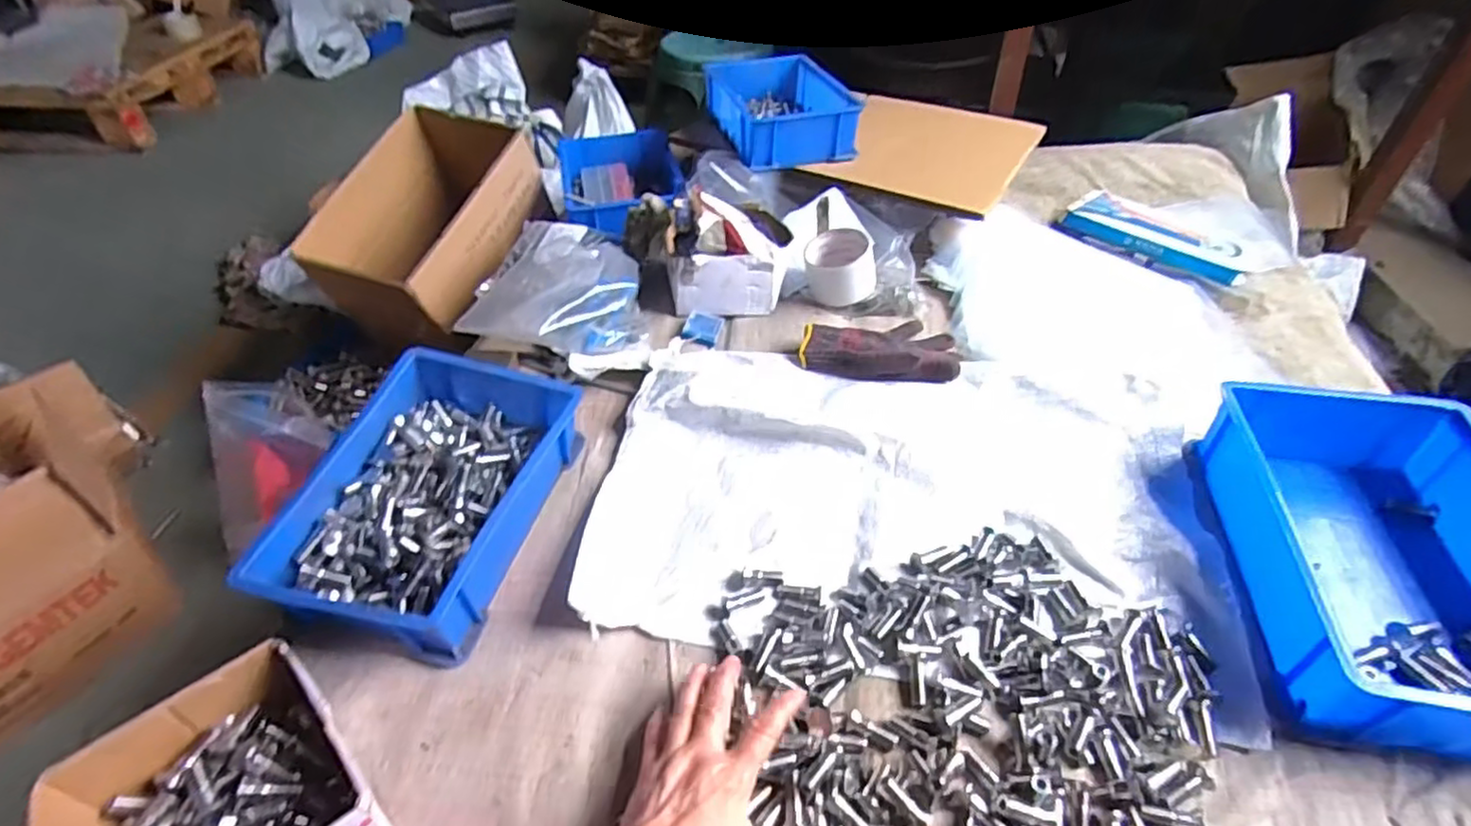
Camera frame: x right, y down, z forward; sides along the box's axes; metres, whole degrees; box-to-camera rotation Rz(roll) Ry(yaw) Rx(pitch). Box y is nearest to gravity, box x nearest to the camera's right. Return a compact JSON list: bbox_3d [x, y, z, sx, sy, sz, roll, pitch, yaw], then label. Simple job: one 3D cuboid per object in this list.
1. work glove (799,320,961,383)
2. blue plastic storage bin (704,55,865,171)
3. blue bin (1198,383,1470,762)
[{"bbox_3d":[0.163,-0.079,0.781,0.167,0.040,0.117,3,44,7],"label":"work glove"},{"bbox_3d":[0.067,-0.458,1.036,0.185,0.068,0.254,-8,44,-7],"label":"blue plastic storage bin"},{"bbox_3d":[0.508,0.106,0.534,0.191,0.076,0.292,7,44,10],"label":"blue bin"}]

